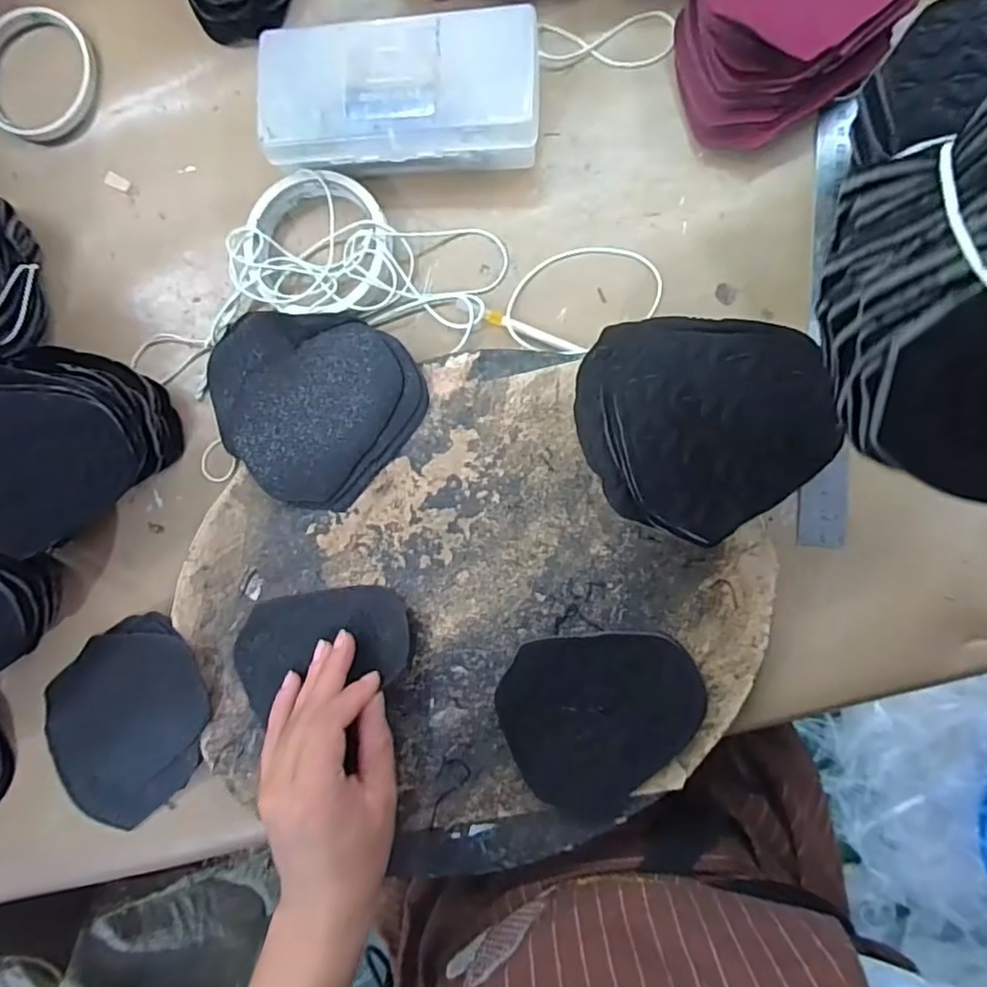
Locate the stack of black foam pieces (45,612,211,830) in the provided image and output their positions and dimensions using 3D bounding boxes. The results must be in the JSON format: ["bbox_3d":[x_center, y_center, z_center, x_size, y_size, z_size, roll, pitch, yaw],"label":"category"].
[{"bbox_3d":[-0.227,0.138,0.378,0.118,0.014,0.106,-42,81,3],"label":"stack of black foam pieces"}]

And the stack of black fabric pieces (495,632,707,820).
[{"bbox_3d":[0.060,0.127,0.335,0.107,0.008,0.095,-8,84,7],"label":"stack of black fabric pieces"}]

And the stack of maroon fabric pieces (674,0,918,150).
[{"bbox_3d":[0.165,-0.259,0.338,0.116,0.052,0.105,-11,84,7],"label":"stack of maroon fabric pieces"}]

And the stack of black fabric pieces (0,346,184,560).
[{"bbox_3d":[-0.264,-0.024,0.371,0.112,0.069,0.125,16,88,9],"label":"stack of black fabric pieces"}]

